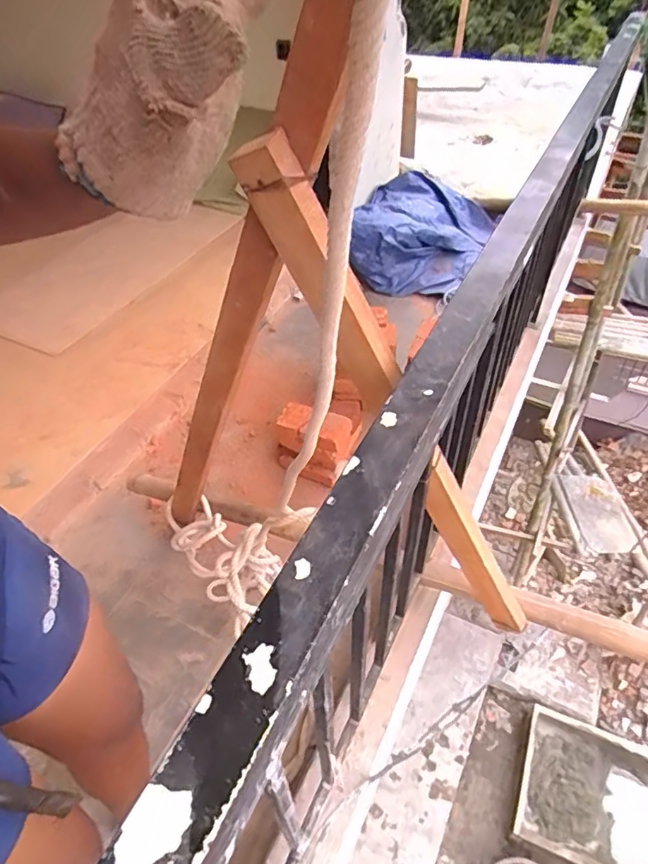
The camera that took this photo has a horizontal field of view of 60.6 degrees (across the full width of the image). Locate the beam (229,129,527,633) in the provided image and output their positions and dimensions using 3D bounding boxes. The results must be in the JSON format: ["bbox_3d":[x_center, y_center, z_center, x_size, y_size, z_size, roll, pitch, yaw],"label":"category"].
[{"bbox_3d":[0.157,0.044,0.875,0.063,1.028,0.045,-14,39,27],"label":"beam"}]

